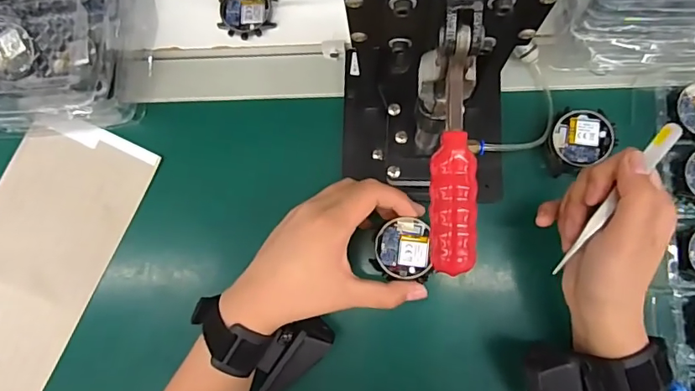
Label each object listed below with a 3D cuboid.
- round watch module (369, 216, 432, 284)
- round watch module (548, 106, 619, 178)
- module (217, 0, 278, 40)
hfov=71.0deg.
[{"bbox_3d":[0.040,0.039,0.353,0.041,0.006,0.043,5,84,6],"label":"round watch module"},{"bbox_3d":[0.184,-0.041,0.383,0.048,0.008,0.055,7,85,6],"label":"round watch module"},{"bbox_3d":[-0.089,-0.162,0.435,0.048,0.011,0.043,-1,84,5],"label":"module"}]

